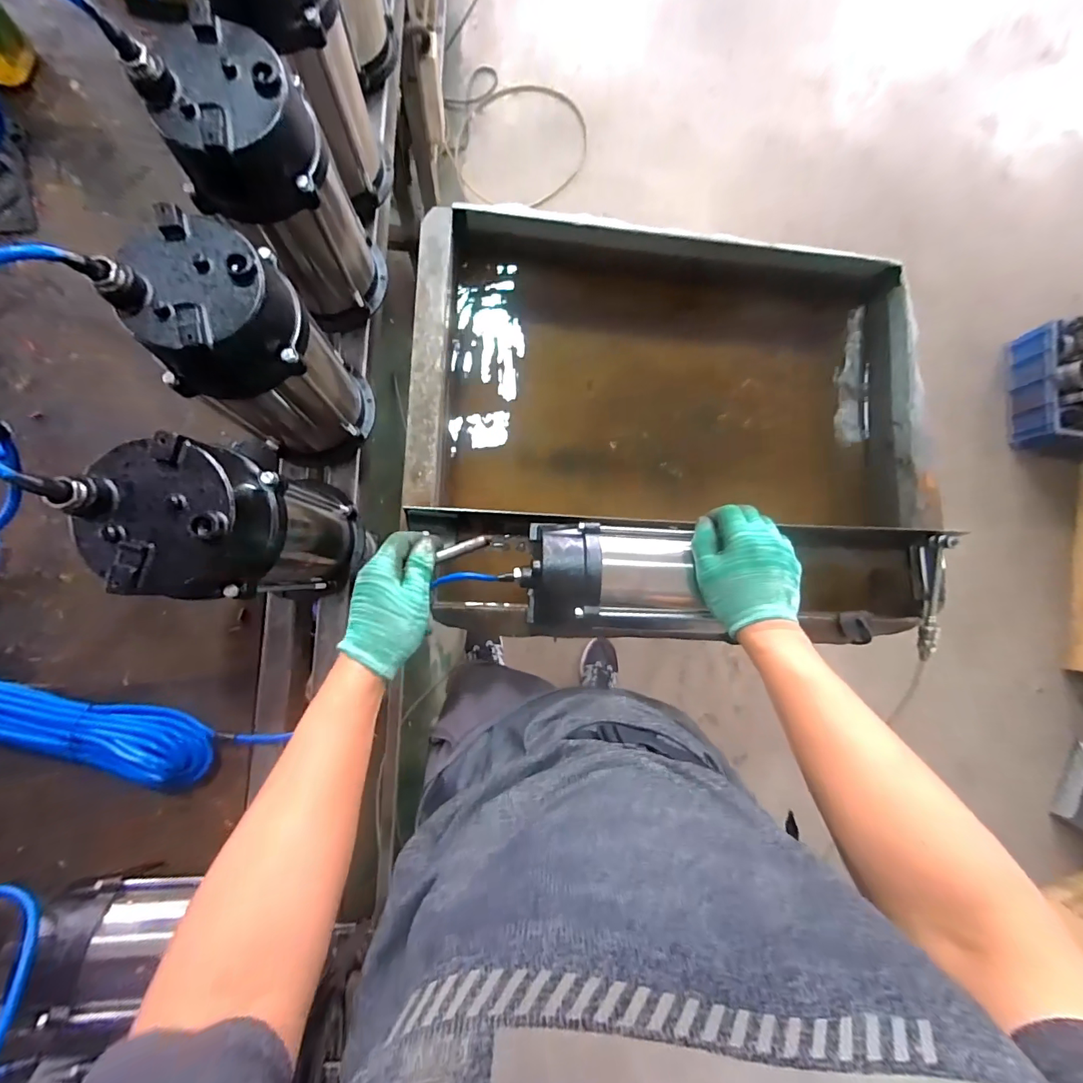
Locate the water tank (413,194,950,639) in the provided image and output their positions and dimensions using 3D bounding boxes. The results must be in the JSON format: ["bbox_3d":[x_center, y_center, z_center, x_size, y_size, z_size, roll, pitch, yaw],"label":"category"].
[{"bbox_3d":[0.188,-0.165,0.747,0.753,0.223,0.598,3,84,-6],"label":"water tank"}]

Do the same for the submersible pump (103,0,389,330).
[{"bbox_3d":[-0.256,-0.344,0.486,0.132,0.261,0.111,-20,87,-8],"label":"submersible pump"}]

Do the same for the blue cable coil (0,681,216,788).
[{"bbox_3d":[-0.549,0.192,0.502,0.367,0.069,0.064,16,83,-4],"label":"blue cable coil"}]

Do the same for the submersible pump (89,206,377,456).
[{"bbox_3d":[-0.268,-0.177,0.466,0.124,0.266,0.117,1,84,-6],"label":"submersible pump"}]

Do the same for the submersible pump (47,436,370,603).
[{"bbox_3d":[-0.273,-0.010,0.451,0.126,0.263,0.122,4,84,-6],"label":"submersible pump"}]

